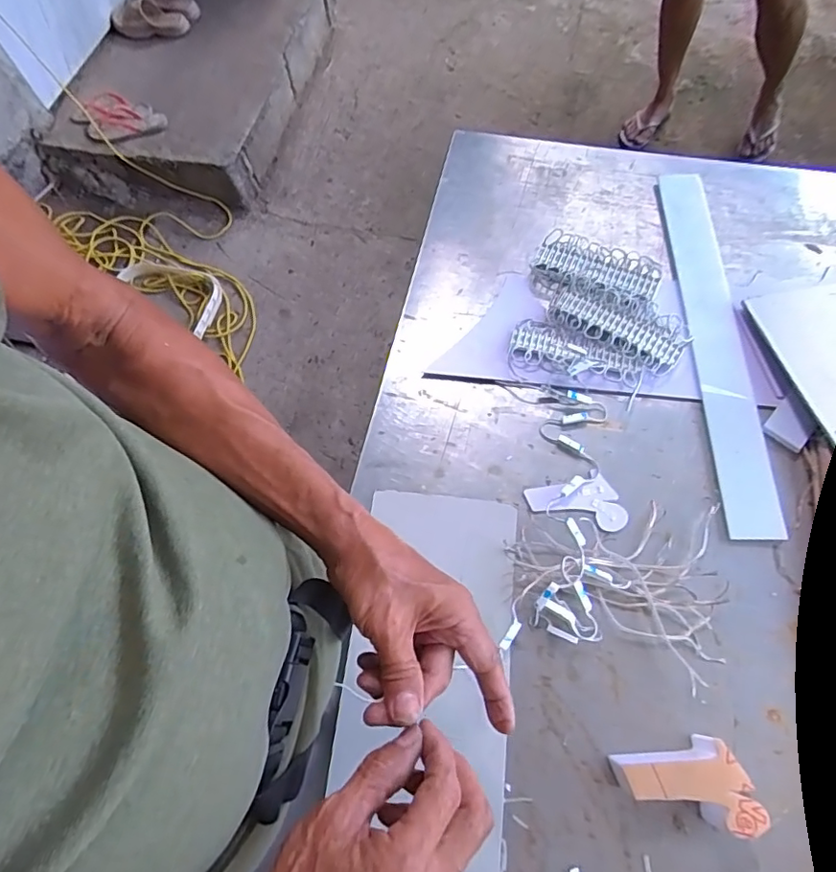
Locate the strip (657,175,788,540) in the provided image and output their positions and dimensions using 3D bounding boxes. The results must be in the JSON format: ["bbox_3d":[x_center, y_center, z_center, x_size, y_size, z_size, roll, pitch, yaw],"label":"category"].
[{"bbox_3d":[0.319,-0.115,0.584,0.055,0.012,0.455,0,66,2],"label":"strip"}]

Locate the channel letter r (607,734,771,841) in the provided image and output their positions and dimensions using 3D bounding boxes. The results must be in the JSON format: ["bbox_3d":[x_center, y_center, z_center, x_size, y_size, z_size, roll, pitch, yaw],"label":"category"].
[{"bbox_3d":[0.200,0.267,0.404,0.084,0.046,0.057,-12,67,-4],"label":"channel letter r"}]

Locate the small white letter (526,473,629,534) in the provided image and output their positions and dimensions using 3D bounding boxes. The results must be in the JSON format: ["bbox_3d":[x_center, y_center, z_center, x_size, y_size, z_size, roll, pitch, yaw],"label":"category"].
[{"bbox_3d":[0.151,0.068,0.513,0.084,0.005,0.055,-11,67,-3],"label":"small white letter"}]

